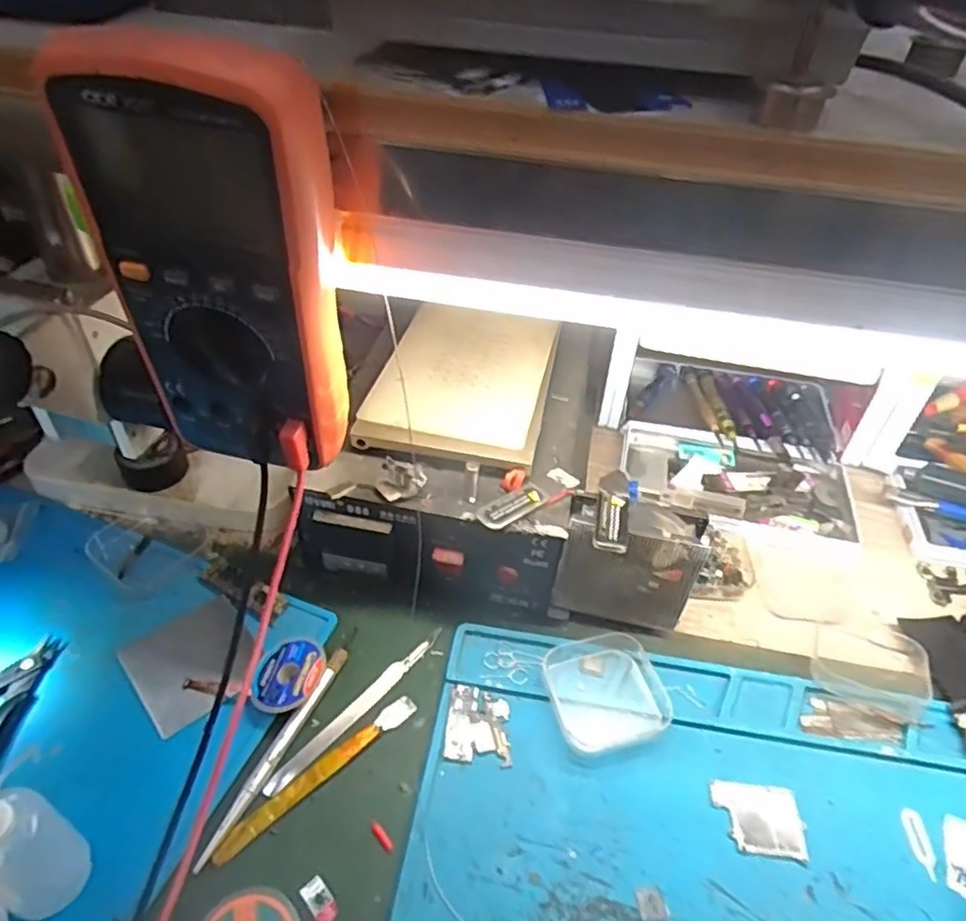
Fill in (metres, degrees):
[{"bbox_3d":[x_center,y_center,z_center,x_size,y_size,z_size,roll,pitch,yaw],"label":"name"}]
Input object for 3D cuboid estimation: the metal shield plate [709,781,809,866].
[{"bbox_3d":[0.143,0.186,0.343,0.046,0.004,0.035,9,44,7],"label":"metal shield plate"}]

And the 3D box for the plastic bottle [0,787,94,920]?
[{"bbox_3d":[-0.197,0.166,0.280,0.027,0.079,0.035,14,45,12],"label":"plastic bottle"}]

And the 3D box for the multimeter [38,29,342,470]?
[{"bbox_3d":[-0.104,-0.071,0.264,0.090,0.169,0.037,11,44,9],"label":"multimeter"}]

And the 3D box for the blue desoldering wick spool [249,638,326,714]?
[{"bbox_3d":[-0.113,0.128,0.382,0.035,0.021,0.043,14,46,14],"label":"blue desoldering wick spool"}]

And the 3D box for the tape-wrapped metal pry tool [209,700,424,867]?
[{"bbox_3d":[-0.086,0.165,0.350,0.119,0.006,0.011,-31,52,-30],"label":"tape-wrapped metal pry tool"}]

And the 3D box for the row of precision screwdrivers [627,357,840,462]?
[{"bbox_3d":[0.220,-0.050,0.589,0.171,0.016,0.116,11,44,9],"label":"row of precision screwdrivers"}]

